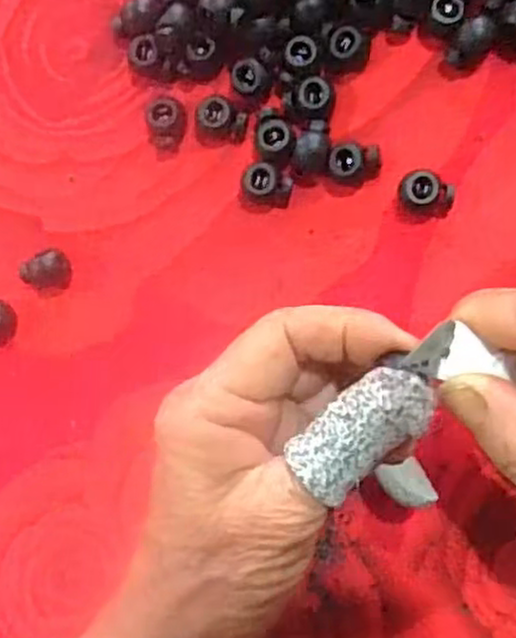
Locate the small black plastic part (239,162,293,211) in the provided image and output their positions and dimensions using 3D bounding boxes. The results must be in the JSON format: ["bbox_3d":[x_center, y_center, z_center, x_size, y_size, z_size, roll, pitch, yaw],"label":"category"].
[{"bbox_3d":[0.003,-0.049,0.278,0.018,0.012,0.015,12,89,8],"label":"small black plastic part"}]

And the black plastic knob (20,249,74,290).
[{"bbox_3d":[-0.081,-0.019,0.285,0.014,0.012,0.015,5,88,8],"label":"black plastic knob"}]

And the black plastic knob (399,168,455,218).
[{"bbox_3d":[0.060,-0.044,0.263,0.019,0.011,0.015,1,88,7],"label":"black plastic knob"}]

